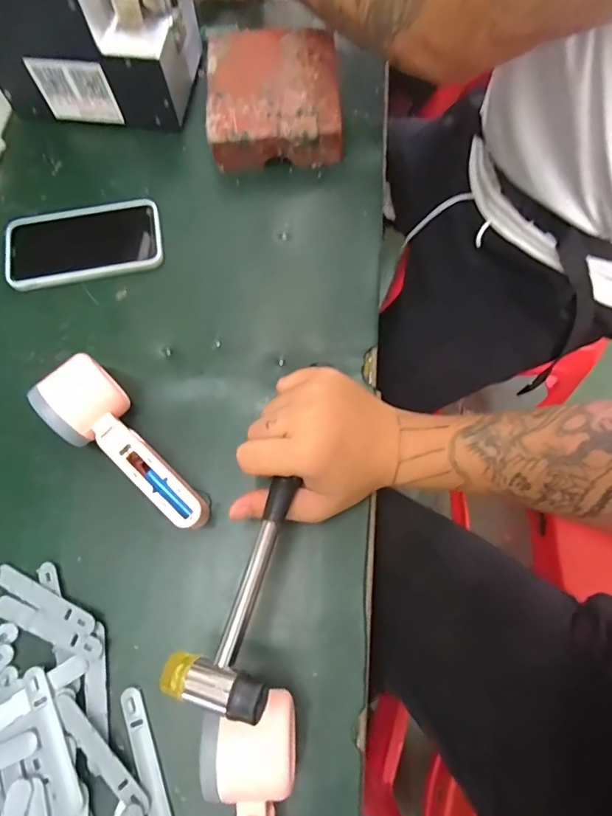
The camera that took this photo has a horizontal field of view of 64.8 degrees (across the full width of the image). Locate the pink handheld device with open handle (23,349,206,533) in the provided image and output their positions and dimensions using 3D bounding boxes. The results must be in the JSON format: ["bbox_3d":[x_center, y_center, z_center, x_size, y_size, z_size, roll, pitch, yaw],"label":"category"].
[{"bbox_3d":[-0.138,0.033,0.379,0.162,0.056,0.057,43,77,14],"label":"pink handheld device with open handle"}]

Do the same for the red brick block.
[{"bbox_3d":[-0.032,-0.313,0.492,0.129,0.048,0.147,-4,71,0],"label":"red brick block"}]

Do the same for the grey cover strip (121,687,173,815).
[{"bbox_3d":[-0.110,0.246,0.335,0.014,0.006,0.095,-22,72,-4],"label":"grey cover strip"}]

